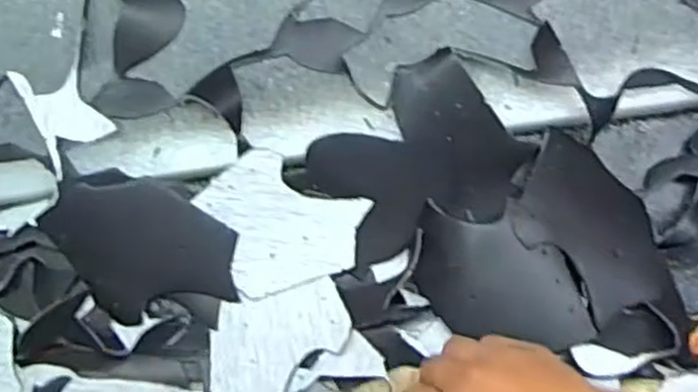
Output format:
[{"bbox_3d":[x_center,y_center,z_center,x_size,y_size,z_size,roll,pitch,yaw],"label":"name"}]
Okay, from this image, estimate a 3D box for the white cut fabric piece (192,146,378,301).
[{"bbox_3d":[-0.044,0.016,0.505,0.102,0.025,0.094,-26,81,2],"label":"white cut fabric piece"}]

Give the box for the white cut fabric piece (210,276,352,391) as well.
[{"bbox_3d":[-0.046,0.106,0.487,0.097,0.029,0.082,-14,82,4],"label":"white cut fabric piece"}]

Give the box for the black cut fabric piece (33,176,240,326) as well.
[{"bbox_3d":[-0.144,0.038,0.507,0.124,0.008,0.093,-4,98,-2],"label":"black cut fabric piece"}]

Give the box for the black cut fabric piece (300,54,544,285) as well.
[{"bbox_3d":[0.049,-0.017,0.508,0.149,0.046,0.119,-35,81,0],"label":"black cut fabric piece"}]

